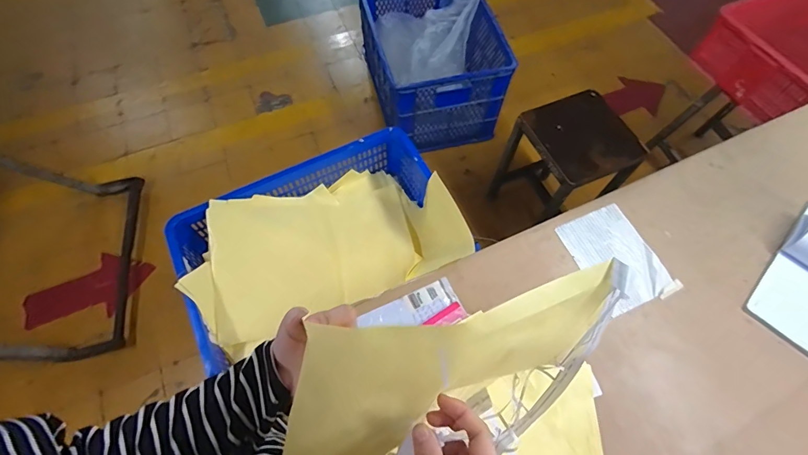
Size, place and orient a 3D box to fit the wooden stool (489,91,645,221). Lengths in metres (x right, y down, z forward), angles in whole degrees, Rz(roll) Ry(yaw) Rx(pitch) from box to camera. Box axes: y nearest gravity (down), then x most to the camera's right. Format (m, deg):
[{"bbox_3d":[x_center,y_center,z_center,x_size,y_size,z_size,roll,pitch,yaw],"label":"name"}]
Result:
[{"bbox_3d":[0.551,-0.198,1.494,0.311,0.507,0.321,-21,65,-10],"label":"wooden stool"}]

